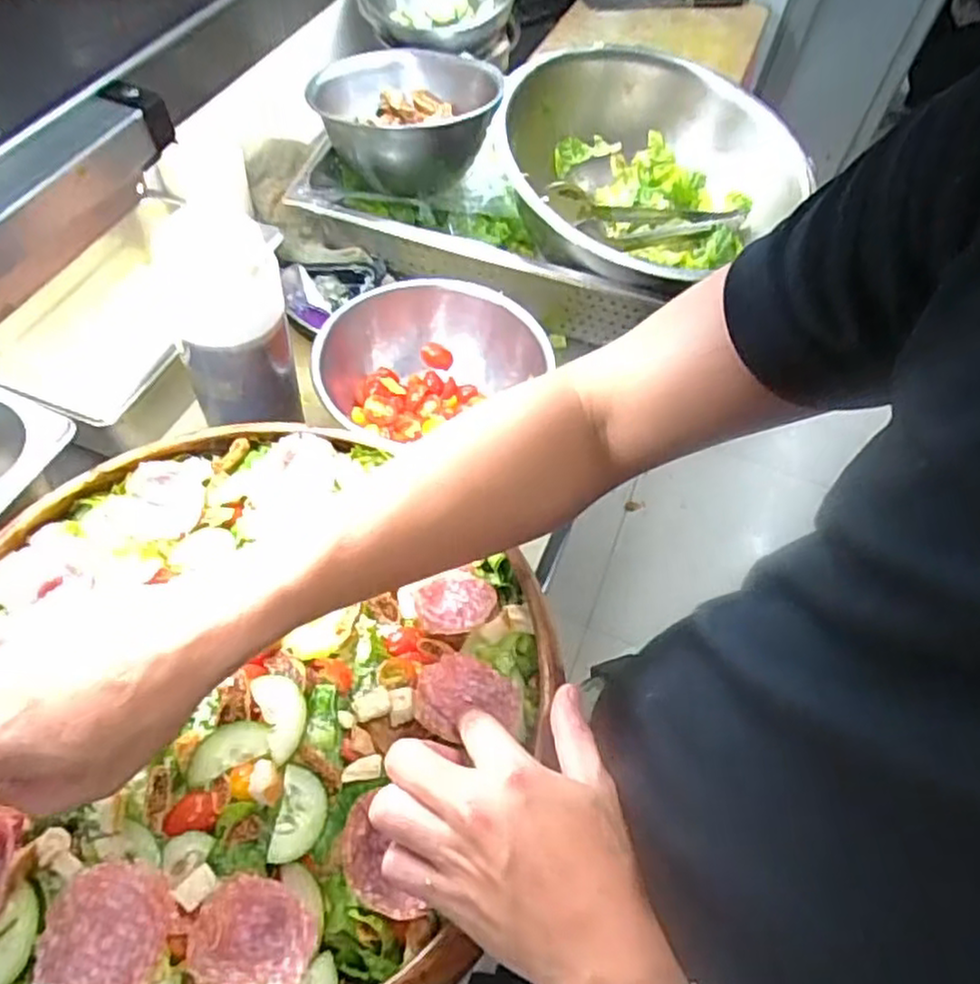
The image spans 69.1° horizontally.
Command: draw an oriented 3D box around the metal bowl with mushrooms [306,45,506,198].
[{"bbox_3d":[-0.082,-0.376,0.733,0.191,0.085,0.158,-4,56,-7],"label":"metal bowl with mushrooms"}]

